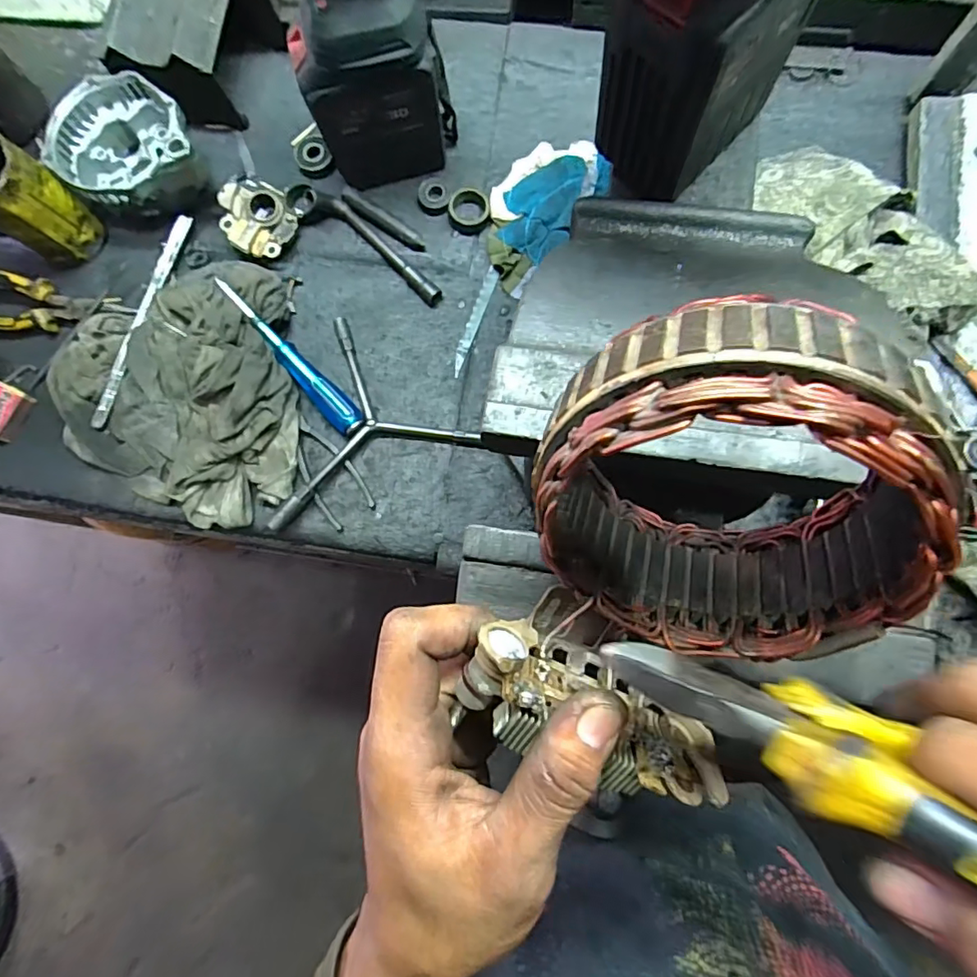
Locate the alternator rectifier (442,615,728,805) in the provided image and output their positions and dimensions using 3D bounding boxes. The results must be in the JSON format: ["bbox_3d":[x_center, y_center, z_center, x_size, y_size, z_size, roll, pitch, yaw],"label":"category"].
[{"bbox_3d":[0.035,0.081,0.196,0.091,0.031,0.040,25,83,0],"label":"alternator rectifier"}]

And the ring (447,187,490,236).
[{"bbox_3d":[-0.020,-0.277,0.555,0.042,0.017,0.040,-1,81,4],"label":"ring"}]

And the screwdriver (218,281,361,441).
[{"bbox_3d":[-0.194,-0.131,0.533,0.028,0.027,0.199,-42,88,-3],"label":"screwdriver"}]

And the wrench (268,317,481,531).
[{"bbox_3d":[-0.137,-0.082,0.532,0.203,0.028,0.171,-24,80,0],"label":"wrench"}]

